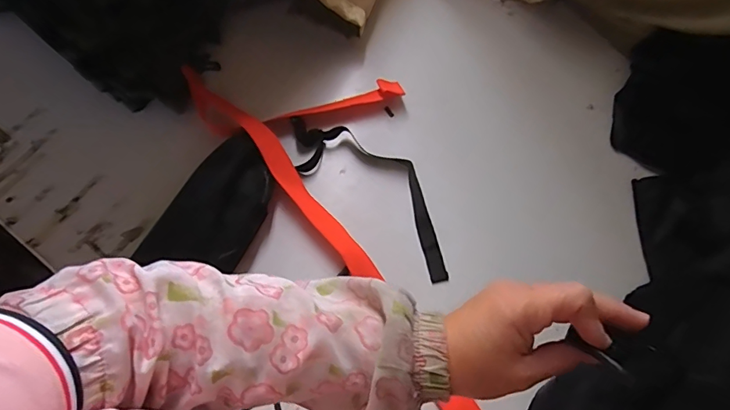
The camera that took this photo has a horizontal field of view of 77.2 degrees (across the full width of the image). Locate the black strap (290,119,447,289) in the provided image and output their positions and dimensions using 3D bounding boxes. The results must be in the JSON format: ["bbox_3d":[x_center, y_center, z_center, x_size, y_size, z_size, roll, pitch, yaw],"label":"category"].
[{"bbox_3d":[0.019,-0.028,0.649,0.302,0.025,0.110,40,75,11],"label":"black strap"}]

